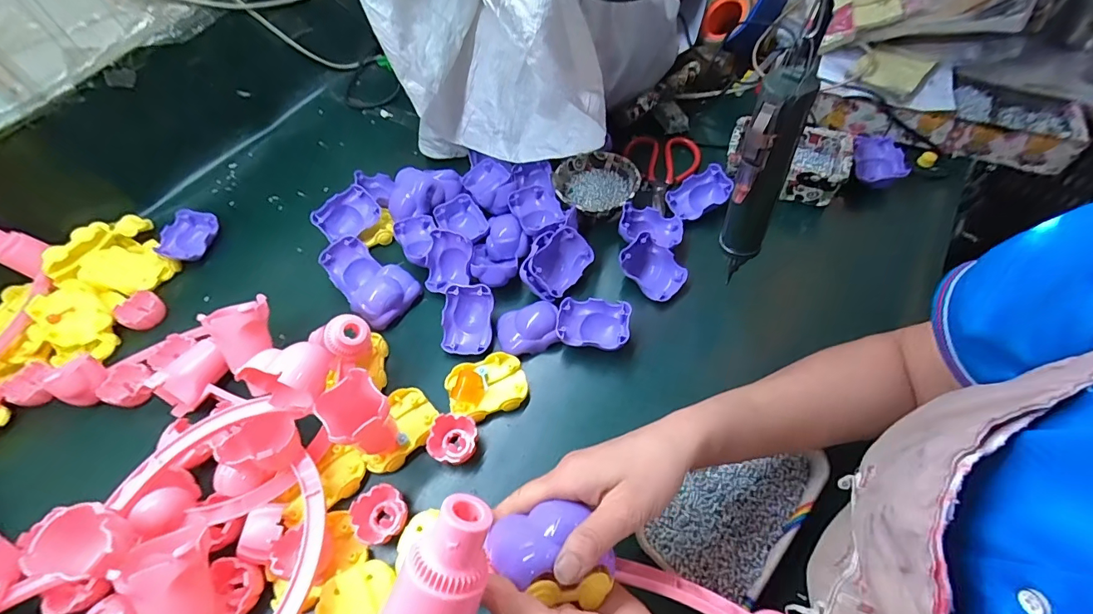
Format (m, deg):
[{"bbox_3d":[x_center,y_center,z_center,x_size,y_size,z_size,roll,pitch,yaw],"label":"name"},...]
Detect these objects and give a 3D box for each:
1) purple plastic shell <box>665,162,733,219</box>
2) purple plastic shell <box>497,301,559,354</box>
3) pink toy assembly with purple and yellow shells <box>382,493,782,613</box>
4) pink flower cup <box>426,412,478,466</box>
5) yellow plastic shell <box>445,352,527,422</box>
[{"bbox_3d":[0.204,-0.152,0.620,0.077,0.030,0.055,-32,75,3],"label":"purple plastic shell"},{"bbox_3d":[-0.022,0.026,0.533,0.068,0.032,0.051,-8,56,-2],"label":"purple plastic shell"},{"bbox_3d":[0.031,0.178,0.266,0.238,0.090,0.109,20,56,-11],"label":"pink toy assembly with purple and yellow shells"},{"bbox_3d":[-0.093,0.138,0.471,0.048,0.032,0.048,-1,56,2],"label":"pink flower cup"},{"bbox_3d":[-0.064,0.087,0.501,0.082,0.026,0.063,-18,57,-9],"label":"yellow plastic shell"}]

